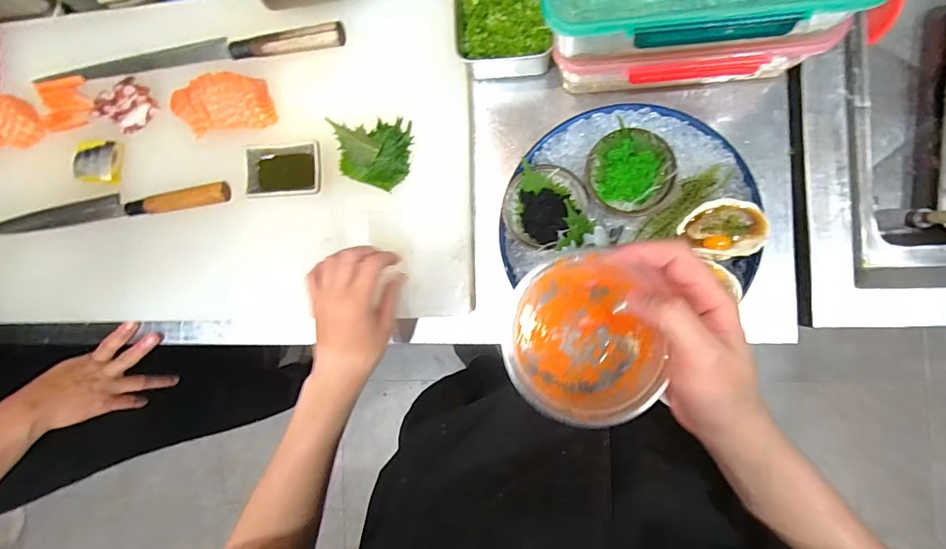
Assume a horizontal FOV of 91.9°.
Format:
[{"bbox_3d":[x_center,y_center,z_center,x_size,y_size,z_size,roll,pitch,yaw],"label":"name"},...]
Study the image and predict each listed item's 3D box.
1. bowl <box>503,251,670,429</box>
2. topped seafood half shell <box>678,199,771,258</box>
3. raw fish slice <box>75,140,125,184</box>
[{"bbox_3d":[0.071,0.044,0.306,0.092,0.056,0.106,-35,83,6],"label":"bowl"},{"bbox_3d":[0.232,-0.042,0.422,0.075,0.014,0.054,-10,86,9],"label":"topped seafood half shell"},{"bbox_3d":[-0.468,-0.142,0.570,0.058,0.019,0.051,6,89,9],"label":"raw fish slice"}]

